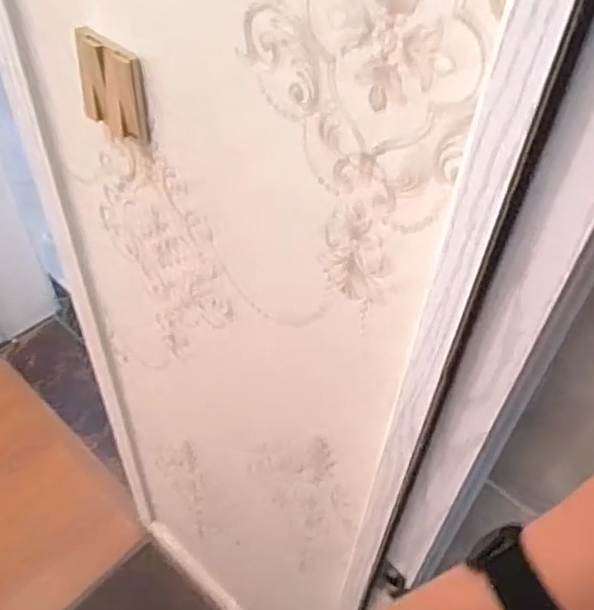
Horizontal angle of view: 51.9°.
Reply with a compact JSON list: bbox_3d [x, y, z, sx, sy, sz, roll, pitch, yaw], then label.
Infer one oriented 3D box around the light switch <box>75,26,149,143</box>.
[{"bbox_3d":[-0.183,-0.213,0.597,0.090,0.092,0.013,34,52,24],"label":"light switch"}]

